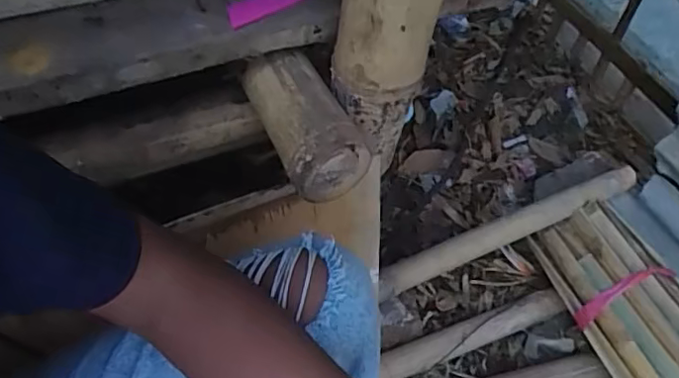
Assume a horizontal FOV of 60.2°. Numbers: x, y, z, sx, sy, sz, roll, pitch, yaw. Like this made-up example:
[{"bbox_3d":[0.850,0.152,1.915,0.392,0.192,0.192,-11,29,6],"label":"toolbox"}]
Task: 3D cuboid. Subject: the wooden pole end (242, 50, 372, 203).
[{"bbox_3d":[-0.034,-0.065,0.562,0.076,0.065,0.144,-20,59,-18],"label":"wooden pole end"}]

